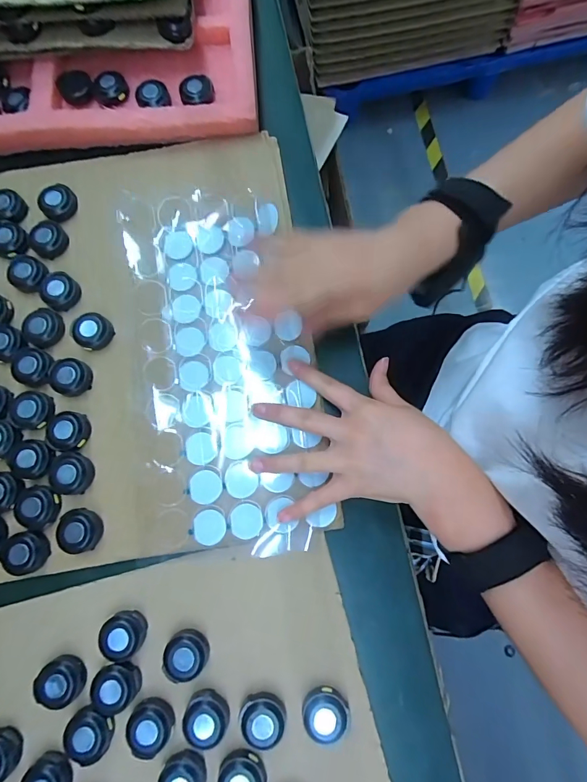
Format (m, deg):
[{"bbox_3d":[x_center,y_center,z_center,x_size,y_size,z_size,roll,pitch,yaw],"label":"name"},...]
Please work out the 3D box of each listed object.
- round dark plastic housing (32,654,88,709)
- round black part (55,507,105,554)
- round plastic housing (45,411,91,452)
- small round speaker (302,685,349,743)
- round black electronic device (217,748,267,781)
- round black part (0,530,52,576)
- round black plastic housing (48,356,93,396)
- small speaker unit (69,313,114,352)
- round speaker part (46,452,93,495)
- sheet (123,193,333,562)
[{"bbox_3d":[-0.160,0.200,0.271,0.030,0.012,0.029,0,78,-1],"label":"round dark plastic housing"},{"bbox_3d":[-0.157,0.102,0.289,0.029,0.010,0.029,0,78,-1],"label":"round black part"},{"bbox_3d":[-0.175,0.031,0.304,0.032,0.009,0.029,4,78,0],"label":"round plastic housing"},{"bbox_3d":[0.022,0.218,0.265,0.031,0.012,0.029,0,78,-1],"label":"small round speaker"},{"bbox_3d":[-0.033,0.253,0.254,0.028,0.012,0.031,-16,79,-4],"label":"round black electronic device"},{"bbox_3d":[-0.196,0.117,0.285,0.032,0.010,0.029,-27,80,-6],"label":"round black part"},{"bbox_3d":[-0.177,-0.012,0.311,0.028,0.014,0.031,-41,82,-9],"label":"round black plastic housing"},{"bbox_3d":[-0.163,-0.049,0.320,0.029,0.010,0.029,0,78,-1],"label":"small speaker unit"},{"bbox_3d":[-0.169,0.061,0.295,0.032,0.012,0.030,0,78,-1],"label":"round speaker part"},{"bbox_3d":[-0.059,-0.030,0.314,0.132,0.017,0.304,-11,79,-2],"label":"sheet"}]

